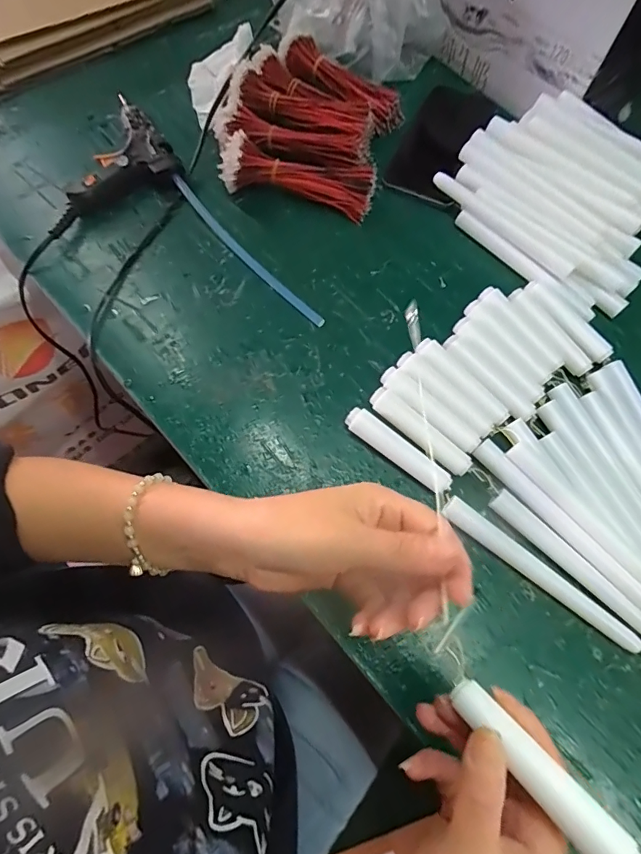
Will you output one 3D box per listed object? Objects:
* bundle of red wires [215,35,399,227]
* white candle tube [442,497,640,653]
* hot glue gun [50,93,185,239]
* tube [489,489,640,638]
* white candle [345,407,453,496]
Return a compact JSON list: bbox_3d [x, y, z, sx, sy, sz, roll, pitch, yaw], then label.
[{"bbox_3d":[-0.012,-0.299,0.449,0.164,0.049,0.188,18,71,5],"label":"bundle of red wires"},{"bbox_3d":[0.148,0.101,0.309,0.147,0.012,0.015,38,74,12],"label":"white candle tube"},{"bbox_3d":[-0.209,-0.242,0.428,0.145,0.033,0.109,-42,76,-14],"label":"hot glue gun"},{"bbox_3d":[0.179,0.101,0.309,0.014,0.012,0.146,-42,76,-14],"label":"tube"},{"bbox_3d":[0.058,0.017,0.334,0.088,0.014,0.016,36,74,11],"label":"white candle"}]

